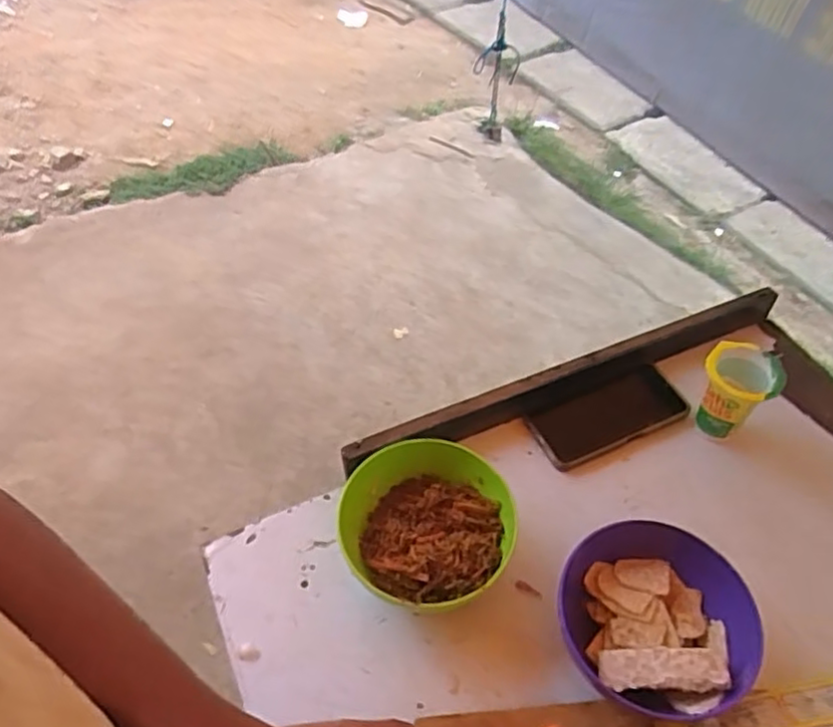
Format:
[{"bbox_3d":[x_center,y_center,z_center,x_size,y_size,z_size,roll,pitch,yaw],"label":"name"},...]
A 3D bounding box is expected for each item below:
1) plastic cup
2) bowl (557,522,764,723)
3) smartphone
[{"bbox_3d":[0.317,0.033,0.684,0.070,0.099,0.058,25,54,21],"label":"plastic cup"},{"bbox_3d":[0.196,0.215,0.554,0.156,0.076,0.150,0,50,1],"label":"bowl"},{"bbox_3d":[0.204,0.053,0.727,0.164,0.016,0.081,-20,52,-15],"label":"smartphone"}]

